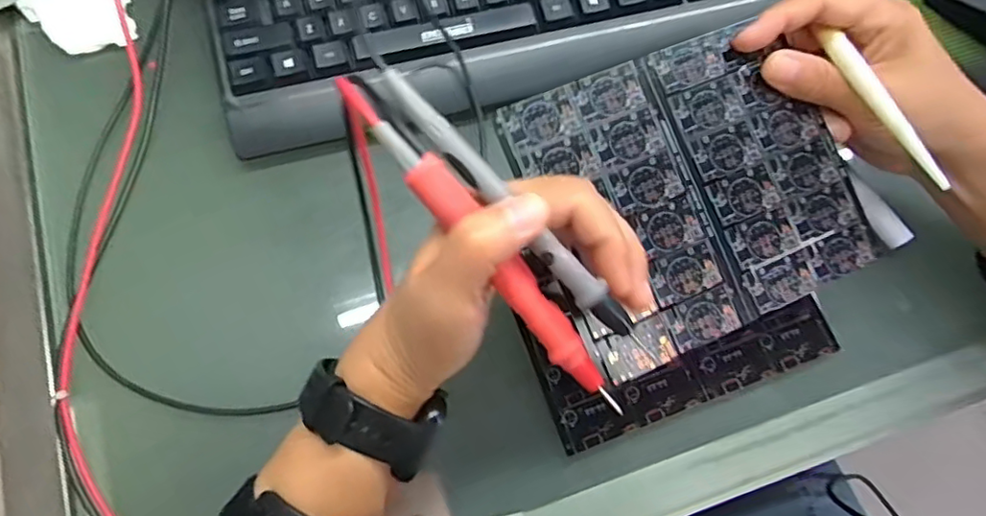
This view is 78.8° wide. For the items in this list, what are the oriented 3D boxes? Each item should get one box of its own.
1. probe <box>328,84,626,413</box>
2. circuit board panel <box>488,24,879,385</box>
[{"bbox_3d":[-0.002,-0.003,0.226,0.015,0.008,0.158,-42,101,-14],"label":"probe"},{"bbox_3d":[0.102,-0.035,0.301,0.157,0.004,0.142,-23,90,-11],"label":"circuit board panel"}]

